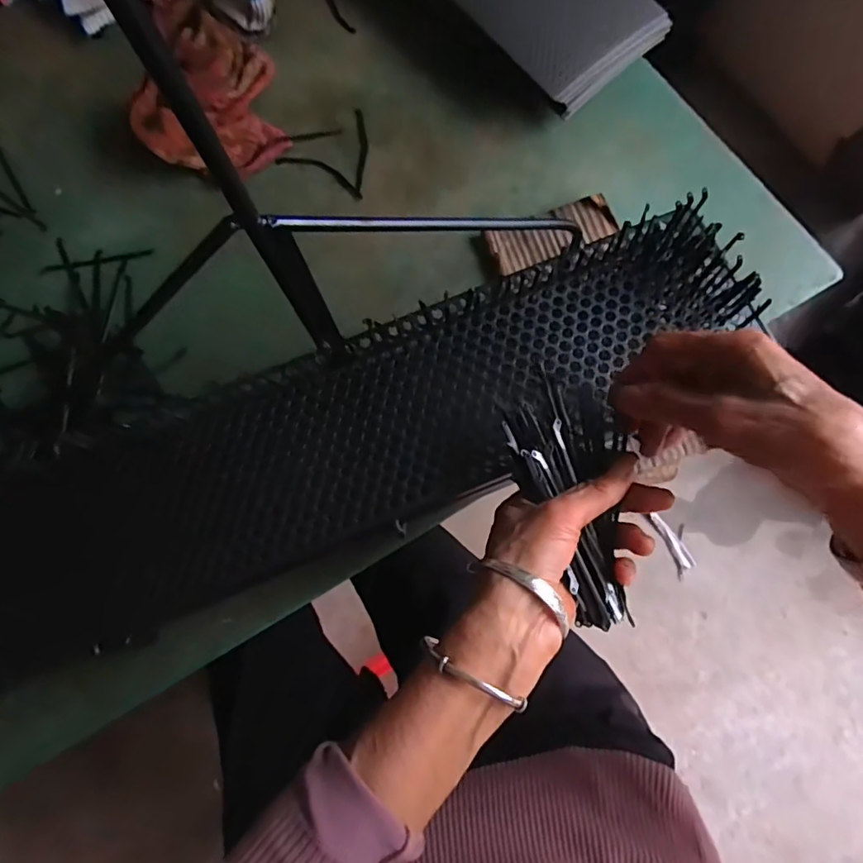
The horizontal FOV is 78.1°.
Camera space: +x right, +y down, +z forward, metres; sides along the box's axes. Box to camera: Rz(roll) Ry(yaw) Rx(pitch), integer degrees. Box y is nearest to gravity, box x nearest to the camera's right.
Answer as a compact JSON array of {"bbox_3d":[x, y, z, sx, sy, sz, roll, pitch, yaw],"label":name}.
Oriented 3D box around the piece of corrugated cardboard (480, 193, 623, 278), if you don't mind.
[{"bbox_3d":[0.113,-0.185,0.501,0.121,0.013,0.044,-22,76,-4],"label":"piece of corrugated cardboard"}]

